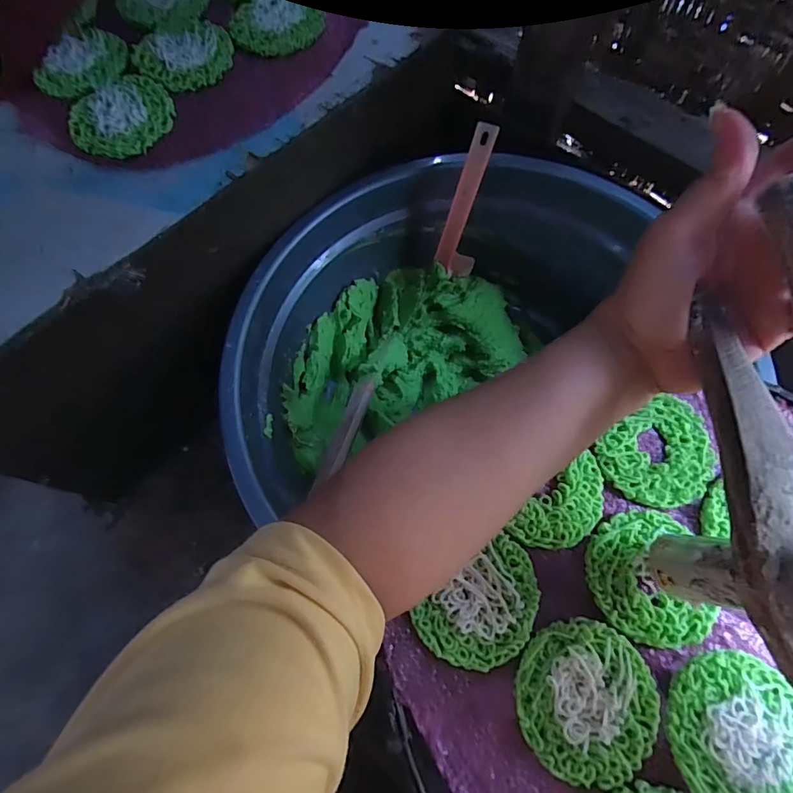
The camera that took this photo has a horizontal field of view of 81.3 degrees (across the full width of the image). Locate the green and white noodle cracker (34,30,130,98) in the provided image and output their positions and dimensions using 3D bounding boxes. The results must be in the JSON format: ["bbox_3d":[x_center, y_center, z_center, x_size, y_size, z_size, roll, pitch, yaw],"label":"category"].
[{"bbox_3d":[-0.260,-0.275,0.383,0.075,0.006,0.072,0,68,1],"label":"green and white noodle cracker"}]

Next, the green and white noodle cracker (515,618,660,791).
[{"bbox_3d":[0.109,0.173,0.262,0.077,0.005,0.080,0,68,1],"label":"green and white noodle cracker"}]

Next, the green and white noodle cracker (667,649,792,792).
[{"bbox_3d":[0.191,0.186,0.254,0.075,0.006,0.078,0,68,1],"label":"green and white noodle cracker"}]

